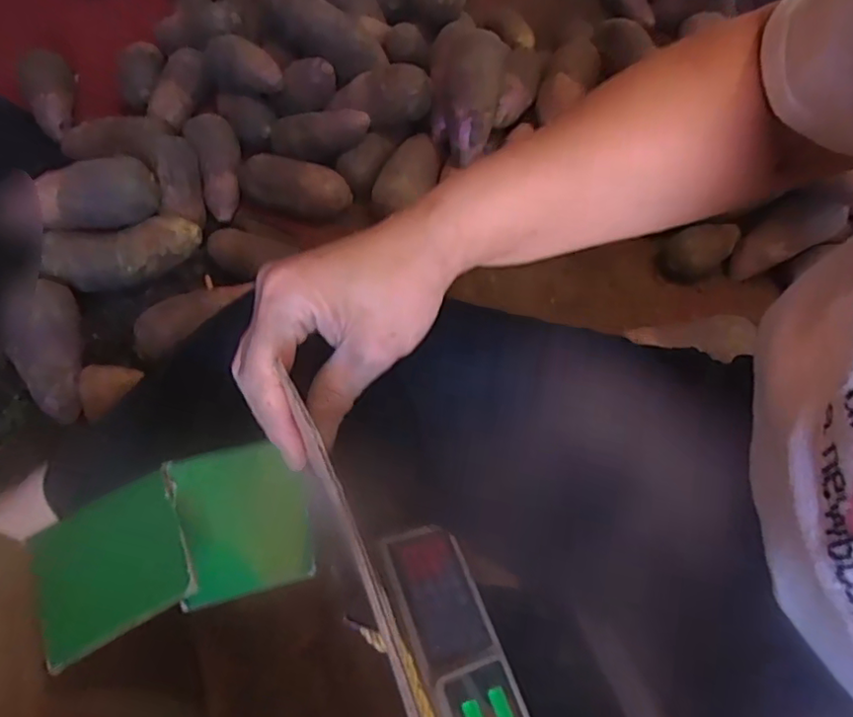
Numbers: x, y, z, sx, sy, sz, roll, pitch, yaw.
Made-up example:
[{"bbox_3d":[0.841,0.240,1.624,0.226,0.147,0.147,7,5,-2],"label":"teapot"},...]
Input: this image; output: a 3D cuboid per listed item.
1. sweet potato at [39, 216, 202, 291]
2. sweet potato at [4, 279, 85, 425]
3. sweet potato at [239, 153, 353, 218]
[{"bbox_3d":[-0.375,-0.133,0.743,0.186,0.059,0.071,-21,65,-15],"label":"sweet potato"},{"bbox_3d":[-0.431,-0.018,0.670,0.064,0.055,0.167,-14,63,-12],"label":"sweet potato"},{"bbox_3d":[-0.178,-0.239,0.829,0.155,0.052,0.067,18,62,6],"label":"sweet potato"}]

